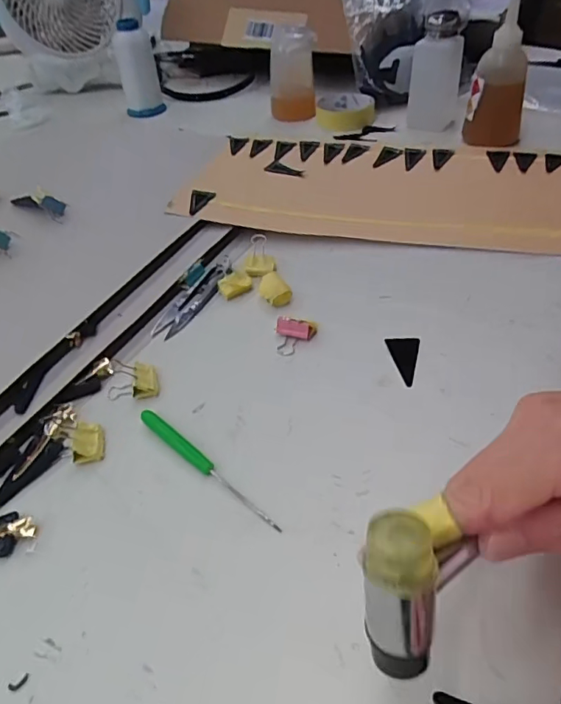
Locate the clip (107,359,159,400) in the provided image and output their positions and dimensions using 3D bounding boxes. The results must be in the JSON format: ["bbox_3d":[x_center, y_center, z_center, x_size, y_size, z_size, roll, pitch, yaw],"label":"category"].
[{"bbox_3d":[-0.103,0.018,0.364,0.038,0.011,0.026,1,43,6],"label":"clip"}]

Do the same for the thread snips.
[{"bbox_3d":[-0.070,-0.047,0.442,0.027,0.011,0.104,16,46,21],"label":"thread snips"}]

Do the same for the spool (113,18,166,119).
[{"bbox_3d":[-0.208,-0.416,0.757,0.054,0.109,0.048,-14,43,-10],"label":"spool"}]

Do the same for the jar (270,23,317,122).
[{"bbox_3d":[0.017,-0.379,0.700,0.062,0.109,0.058,-2,43,2],"label":"jar"}]

